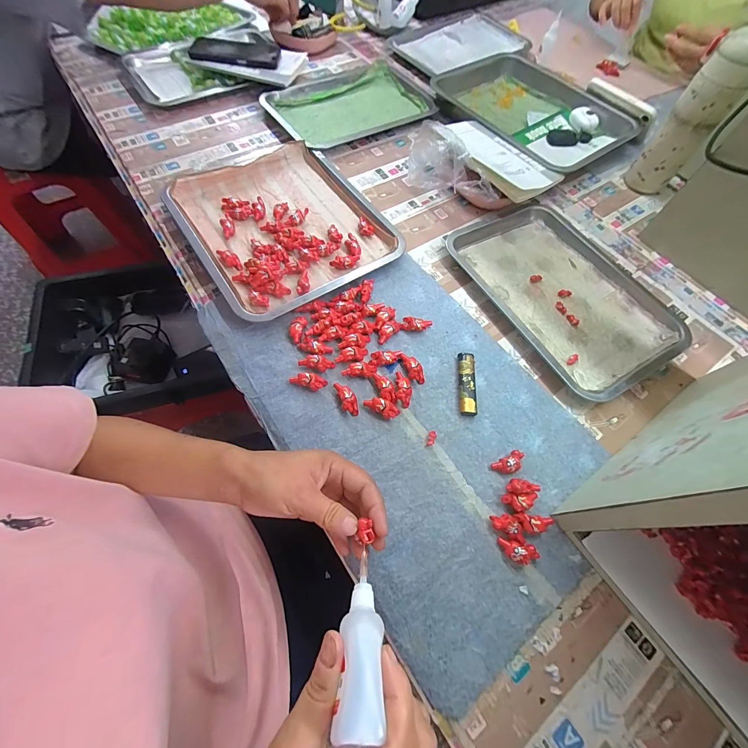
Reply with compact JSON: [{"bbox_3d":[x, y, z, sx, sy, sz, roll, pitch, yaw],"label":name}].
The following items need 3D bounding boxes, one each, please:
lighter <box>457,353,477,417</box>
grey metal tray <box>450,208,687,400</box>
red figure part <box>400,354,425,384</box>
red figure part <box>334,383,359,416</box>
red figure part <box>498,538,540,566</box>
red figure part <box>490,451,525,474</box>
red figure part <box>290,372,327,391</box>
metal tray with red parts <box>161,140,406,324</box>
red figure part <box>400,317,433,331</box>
[{"bbox_3d":[0.114,0.011,0.404,0.019,0.013,0.079,5,64,-1],"label":"lighter"},{"bbox_3d":[0.274,-0.126,0.480,0.226,0.020,0.311,-27,68,-16],"label":"grey metal tray"},{"bbox_3d":[0.048,-0.007,0.408,0.019,0.015,0.041,-14,66,-11],"label":"red figure part"},{"bbox_3d":[-0.031,0.029,0.382,0.018,0.017,0.040,-19,66,-12],"label":"red figure part"},{"bbox_3d":[0.140,0.174,0.322,0.035,0.013,0.019,12,64,2],"label":"red figure part"},{"bbox_3d":[0.149,0.099,0.363,0.037,0.013,0.019,-25,68,-15],"label":"red figure part"},{"bbox_3d":[-0.078,0.008,0.390,0.042,0.013,0.017,17,64,4],"label":"red figure part"},{"bbox_3d":[-0.138,-0.228,0.501,0.260,0.023,0.307,-32,70,-18],"label":"metal tray with red parts"},{"bbox_3d":[0.056,-0.065,0.438,0.043,0.015,0.015,1,64,-4],"label":"red figure part"}]

